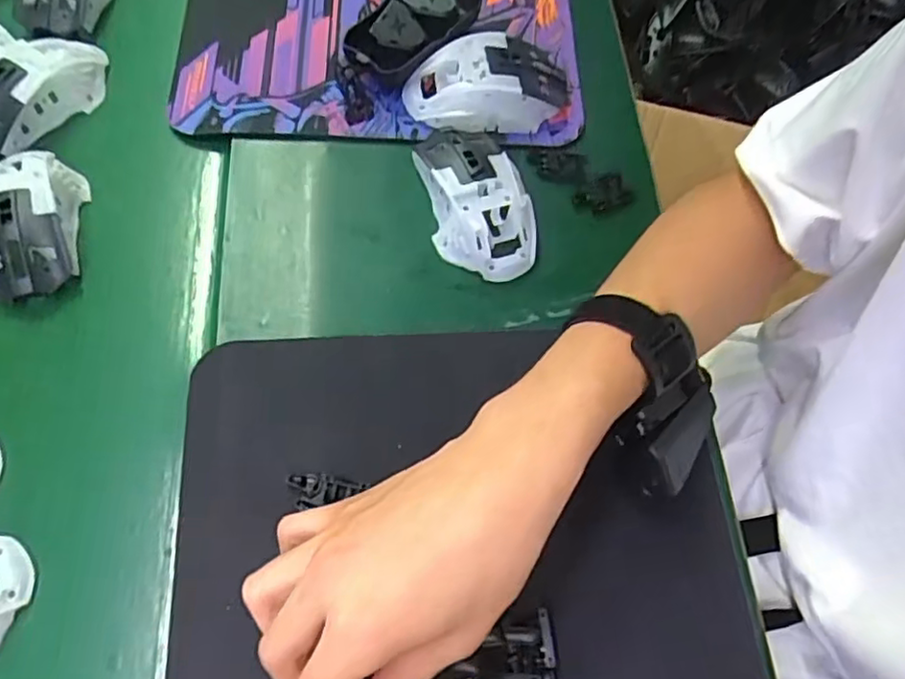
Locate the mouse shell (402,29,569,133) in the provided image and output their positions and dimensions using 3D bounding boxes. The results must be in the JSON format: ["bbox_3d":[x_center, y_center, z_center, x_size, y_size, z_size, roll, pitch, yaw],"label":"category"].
[{"bbox_3d":[0.028,-0.183,0.473,0.120,0.038,0.066,-12,67,-9],"label":"mouse shell"}]

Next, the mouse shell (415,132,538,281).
[{"bbox_3d":[0.015,-0.097,0.436,0.063,0.037,0.114,-10,67,-7],"label":"mouse shell"}]

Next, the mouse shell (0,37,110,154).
[{"bbox_3d":[-0.292,-0.174,0.454,0.111,0.034,0.052,-41,74,-19],"label":"mouse shell"}]

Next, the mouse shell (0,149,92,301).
[{"bbox_3d":[-0.269,-0.076,0.413,0.063,0.037,0.107,-5,66,-5],"label":"mouse shell"}]

